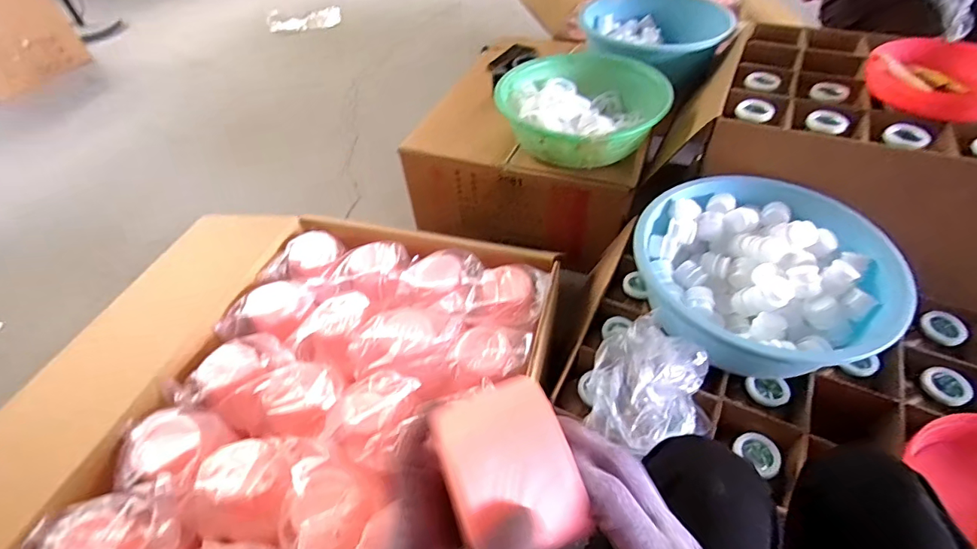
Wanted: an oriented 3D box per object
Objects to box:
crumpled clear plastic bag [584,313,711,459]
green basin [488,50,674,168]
[{"bbox_3d":[0.220,0.155,0.674,0.172,0.109,0.185,-17,50,-10],"label":"crumpled clear plastic bag"},{"bbox_3d":[0.193,-0.378,1.037,0.360,0.112,0.371,-3,49,3],"label":"green basin"}]

